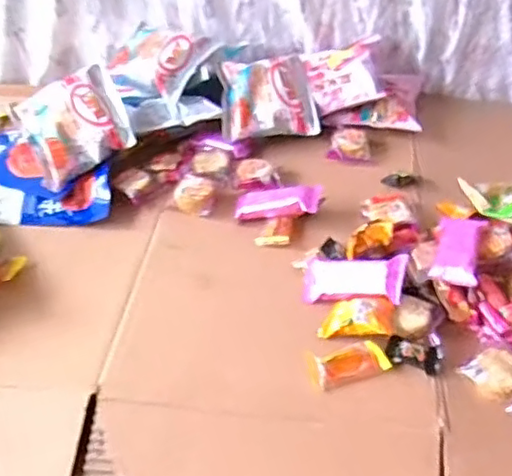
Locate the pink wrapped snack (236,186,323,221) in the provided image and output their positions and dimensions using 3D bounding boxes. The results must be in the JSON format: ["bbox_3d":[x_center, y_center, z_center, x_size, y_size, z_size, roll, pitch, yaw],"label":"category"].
[{"bbox_3d":[0.024,-0.037,0.669,0.091,0.016,0.038,-6,43,20],"label":"pink wrapped snack"}]

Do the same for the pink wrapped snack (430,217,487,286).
[{"bbox_3d":[0.191,0.010,0.592,0.040,0.019,0.084,13,47,16],"label":"pink wrapped snack"}]

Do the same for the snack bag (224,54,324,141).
[{"bbox_3d":[0.015,-0.175,0.774,0.114,0.034,0.113,-10,64,-8],"label":"snack bag"}]

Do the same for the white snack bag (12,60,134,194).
[{"bbox_3d":[-0.205,-0.128,0.714,0.113,0.038,0.113,-30,77,-7],"label":"white snack bag"}]

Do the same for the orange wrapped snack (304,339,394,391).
[{"bbox_3d":[0.078,0.106,0.531,0.068,0.013,0.031,-14,46,-11],"label":"orange wrapped snack"}]

